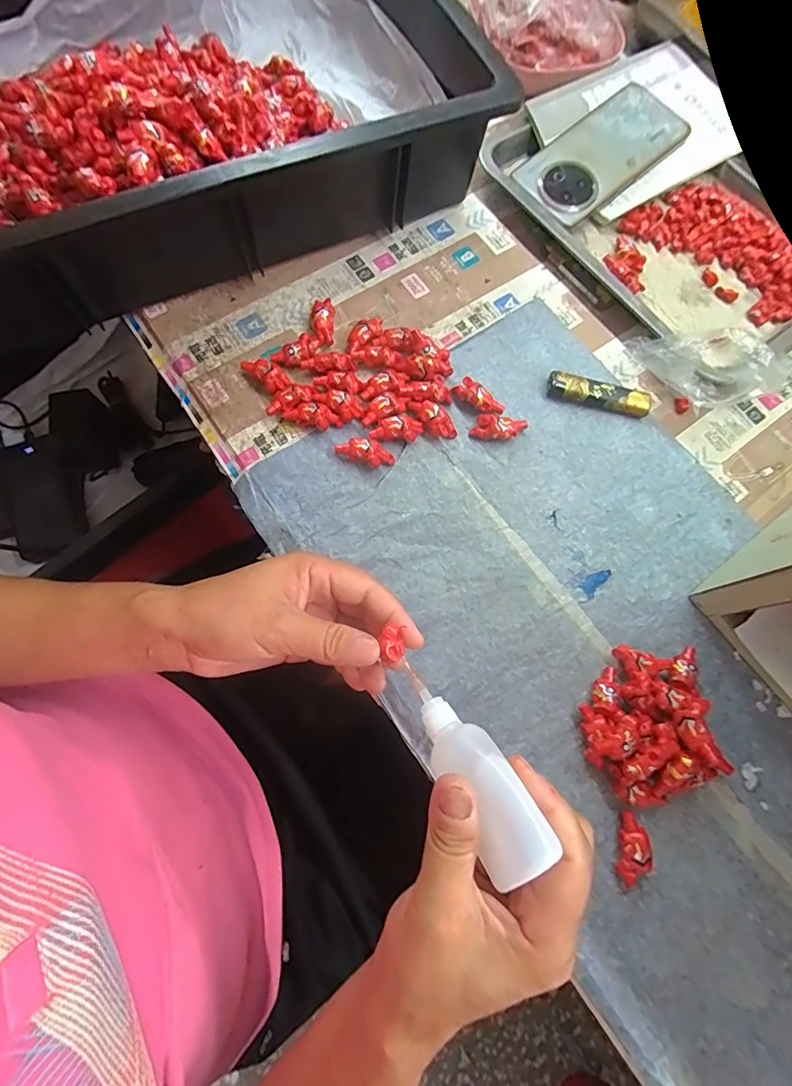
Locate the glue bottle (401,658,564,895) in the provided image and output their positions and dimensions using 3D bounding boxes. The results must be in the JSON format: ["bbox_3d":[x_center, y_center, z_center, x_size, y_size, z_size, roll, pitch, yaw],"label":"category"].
[{"bbox_3d":[0.031,0.100,0.220,0.029,0.025,0.098,-33,52,-6],"label":"glue bottle"}]

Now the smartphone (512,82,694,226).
[{"bbox_3d":[0.185,-0.351,0.432,0.162,0.016,0.075,-38,79,-13],"label":"smartphone"}]

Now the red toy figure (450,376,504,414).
[{"bbox_3d":[0.063,-0.110,0.366,0.039,0.016,0.017,43,76,9],"label":"red toy figure"}]

